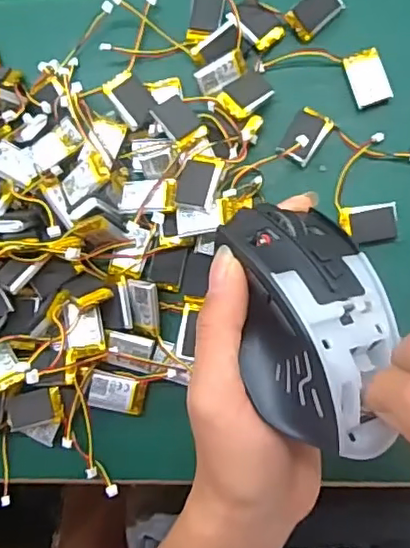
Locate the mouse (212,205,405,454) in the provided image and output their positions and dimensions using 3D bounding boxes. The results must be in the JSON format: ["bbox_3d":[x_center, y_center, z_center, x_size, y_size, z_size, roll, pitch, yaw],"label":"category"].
[{"bbox_3d":[0.044,0.018,0.250,0.059,0.041,0.112,-4,61,-26],"label":"mouse"}]

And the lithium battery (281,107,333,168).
[{"bbox_3d":[0.059,-0.080,0.348,0.019,0.009,0.031,35,89,10],"label":"lithium battery"}]

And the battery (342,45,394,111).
[{"bbox_3d":[0.095,-0.114,0.346,0.021,0.008,0.031,-19,81,5],"label":"battery"}]

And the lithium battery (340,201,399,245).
[{"bbox_3d":[0.094,-0.028,0.339,0.031,0.004,0.022,-7,101,6],"label":"lithium battery"}]

